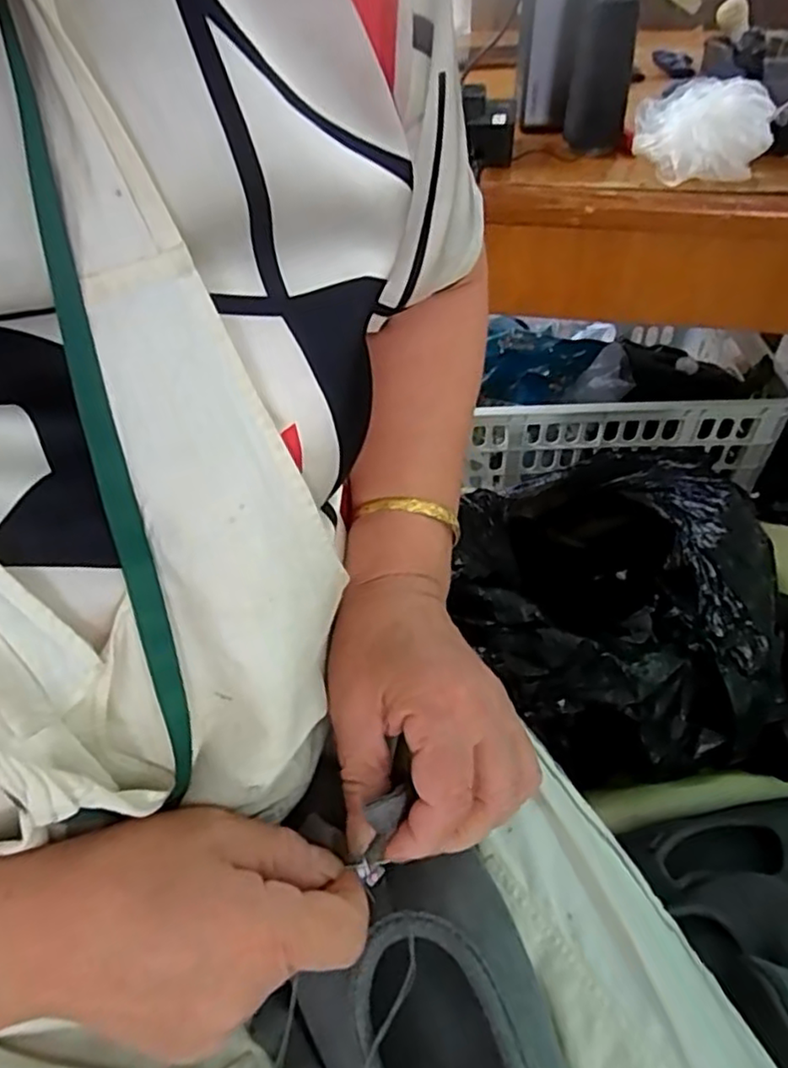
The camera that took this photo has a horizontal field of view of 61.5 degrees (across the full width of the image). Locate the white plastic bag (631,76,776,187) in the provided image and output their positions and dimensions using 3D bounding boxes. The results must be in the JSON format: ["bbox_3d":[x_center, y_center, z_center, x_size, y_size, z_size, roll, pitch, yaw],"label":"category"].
[{"bbox_3d":[0.238,-0.314,0.514,0.099,0.051,0.074,17,49,18],"label":"white plastic bag"}]

